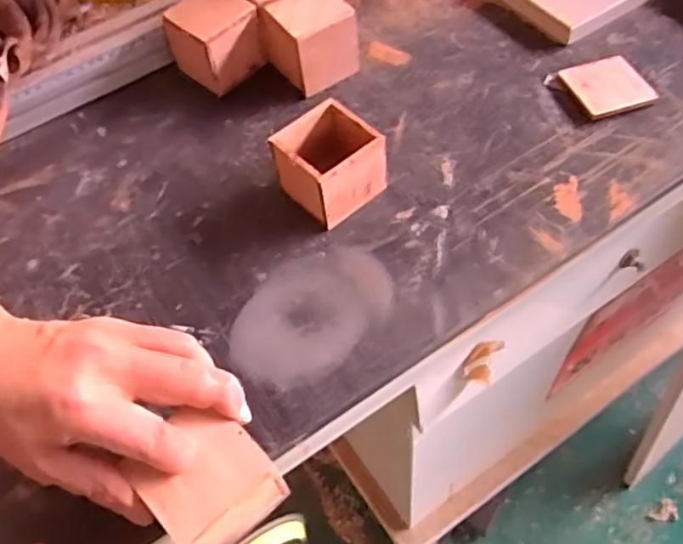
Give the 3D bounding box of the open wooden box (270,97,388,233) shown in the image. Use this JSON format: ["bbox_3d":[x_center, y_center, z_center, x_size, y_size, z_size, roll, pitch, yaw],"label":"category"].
[{"bbox_3d":[-0.011,-0.082,0.494,0.066,0.058,0.067,37,66,24],"label":"open wooden box"}]

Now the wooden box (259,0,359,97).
[{"bbox_3d":[-0.029,-0.203,0.568,0.064,0.063,0.063,-35,61,-18],"label":"wooden box"}]

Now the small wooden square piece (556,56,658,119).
[{"bbox_3d":[0.228,-0.158,0.554,0.066,0.010,0.062,-15,57,-6],"label":"small wooden square piece"}]

